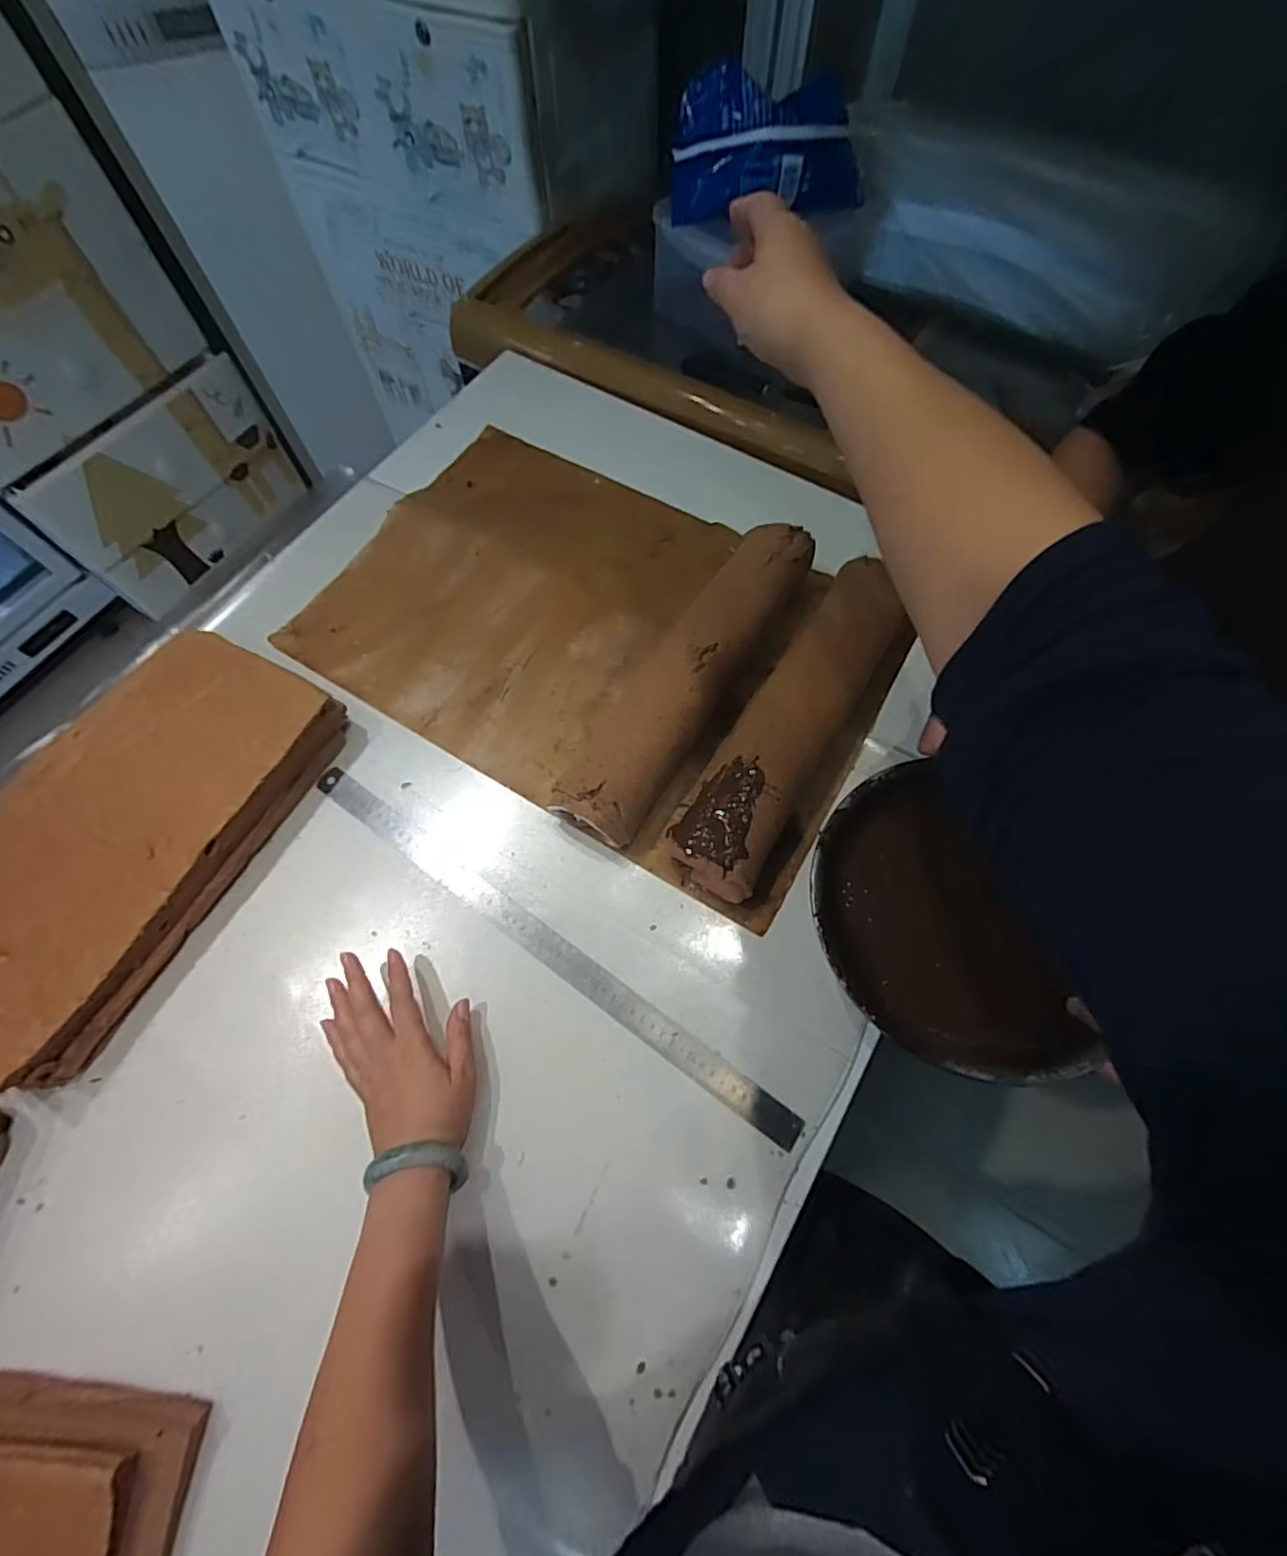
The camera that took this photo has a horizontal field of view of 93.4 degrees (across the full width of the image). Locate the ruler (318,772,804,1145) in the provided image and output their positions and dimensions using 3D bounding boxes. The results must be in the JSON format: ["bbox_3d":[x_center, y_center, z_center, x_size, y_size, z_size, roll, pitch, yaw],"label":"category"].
[{"bbox_3d":[-0.096,0.140,0.537,0.521,0.006,0.028,33,65,14],"label":"ruler"}]

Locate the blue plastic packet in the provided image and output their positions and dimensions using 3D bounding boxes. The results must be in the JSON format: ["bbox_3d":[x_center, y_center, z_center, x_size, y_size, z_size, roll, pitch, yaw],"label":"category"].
[{"bbox_3d":[0.156,-0.753,0.717,0.240,0.036,0.128,-6,109,-2],"label":"blue plastic packet"}]

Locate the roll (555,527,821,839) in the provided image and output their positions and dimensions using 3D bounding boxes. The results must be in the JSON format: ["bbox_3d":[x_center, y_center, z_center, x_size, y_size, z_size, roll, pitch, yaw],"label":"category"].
[{"bbox_3d":[0.040,-0.108,0.595,0.106,0.066,0.372,31,71,12],"label":"roll"}]

